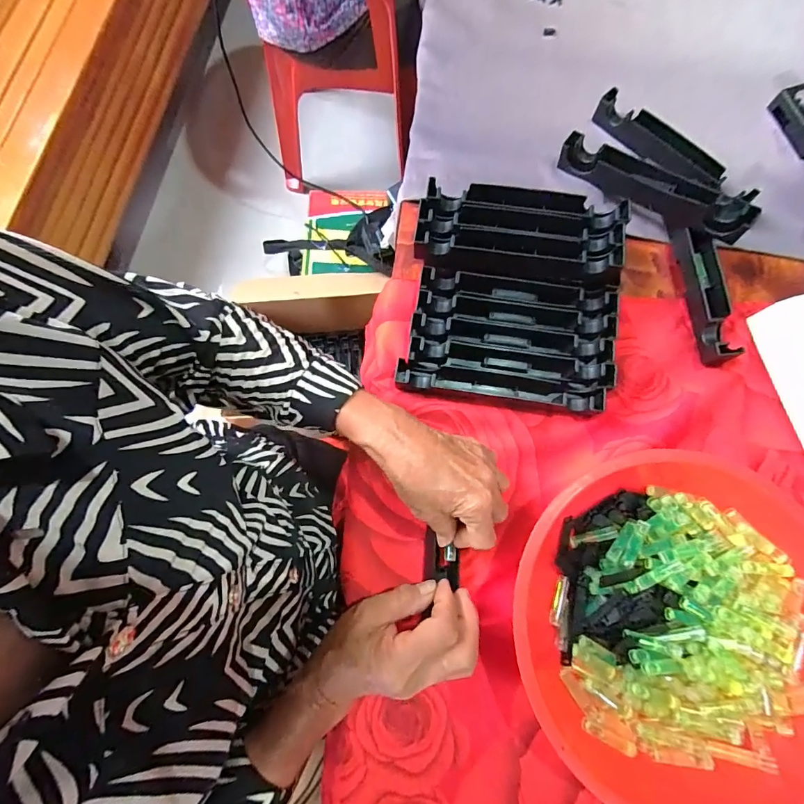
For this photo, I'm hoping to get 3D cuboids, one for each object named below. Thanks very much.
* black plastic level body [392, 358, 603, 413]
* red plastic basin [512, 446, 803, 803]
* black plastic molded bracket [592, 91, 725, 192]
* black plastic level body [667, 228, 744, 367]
[{"bbox_3d":[0.092,-0.016,0.396,0.190,0.026,0.026,8,76,3],"label":"black plastic level body"},{"bbox_3d":[0.215,0.169,0.330,0.223,0.079,0.245,0,76,1],"label":"red plastic basin"},{"bbox_3d":[0.287,-0.289,0.467,0.156,0.031,0.030,38,79,9],"label":"black plastic molded bracket"},{"bbox_3d":[0.308,-0.111,0.420,0.030,0.029,0.148,-4,76,0],"label":"black plastic level body"}]

